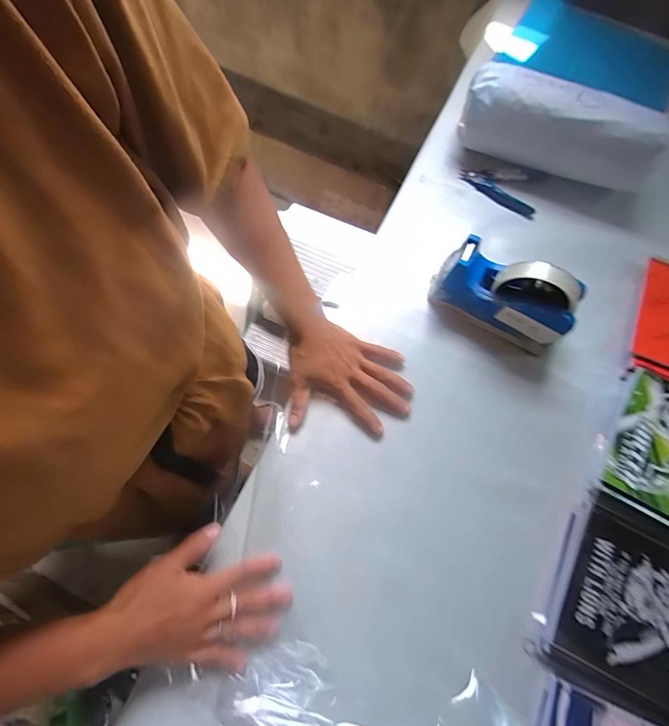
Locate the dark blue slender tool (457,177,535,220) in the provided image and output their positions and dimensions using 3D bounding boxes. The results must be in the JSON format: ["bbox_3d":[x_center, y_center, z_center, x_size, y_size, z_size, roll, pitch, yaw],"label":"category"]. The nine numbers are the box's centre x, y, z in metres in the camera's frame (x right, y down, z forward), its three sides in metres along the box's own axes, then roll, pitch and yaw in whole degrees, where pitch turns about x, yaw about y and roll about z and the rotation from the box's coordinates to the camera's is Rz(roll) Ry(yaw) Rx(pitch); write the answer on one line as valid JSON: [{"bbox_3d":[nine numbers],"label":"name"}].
[{"bbox_3d":[0.239,-0.247,0.534,0.118,0.012,0.014,37,77,12],"label":"dark blue slender tool"}]

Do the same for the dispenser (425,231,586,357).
[{"bbox_3d":[0.199,-0.082,0.425,0.155,0.108,0.051,30,76,10],"label":"dispenser"}]

